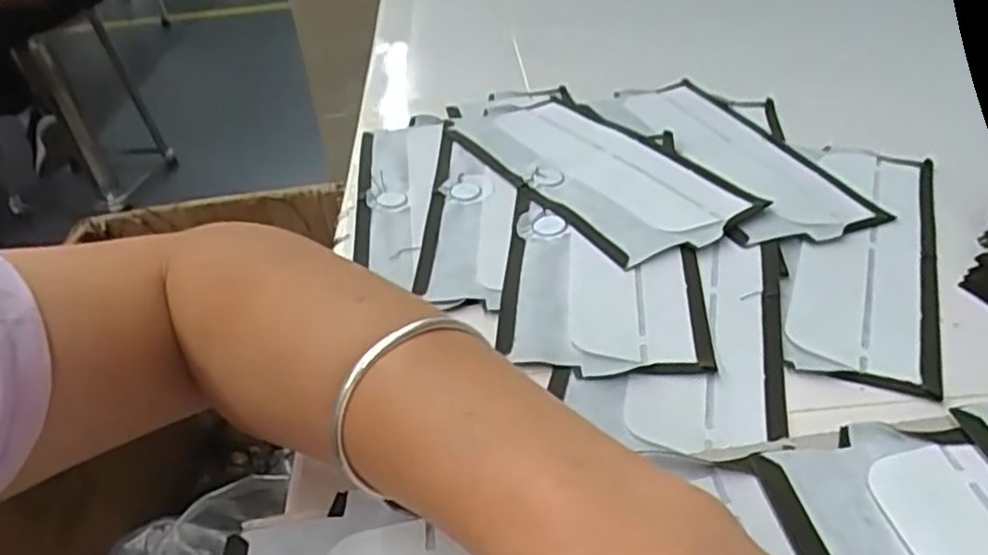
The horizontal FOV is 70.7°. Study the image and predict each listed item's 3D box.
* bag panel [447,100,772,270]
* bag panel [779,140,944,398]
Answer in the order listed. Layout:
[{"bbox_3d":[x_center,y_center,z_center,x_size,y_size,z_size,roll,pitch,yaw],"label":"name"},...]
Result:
[{"bbox_3d":[0.063,-0.079,0.497,0.101,0.015,0.244,-23,40,-24],"label":"bag panel"},{"bbox_3d":[0.218,-0.019,0.412,0.077,0.013,0.230,13,39,22],"label":"bag panel"}]

